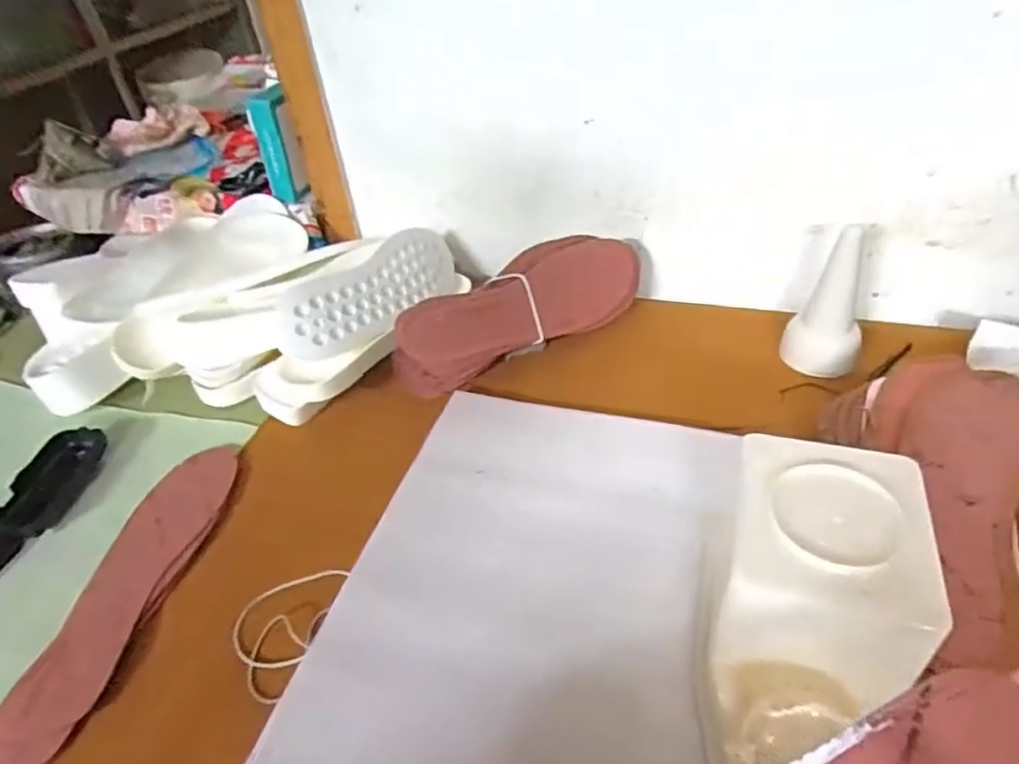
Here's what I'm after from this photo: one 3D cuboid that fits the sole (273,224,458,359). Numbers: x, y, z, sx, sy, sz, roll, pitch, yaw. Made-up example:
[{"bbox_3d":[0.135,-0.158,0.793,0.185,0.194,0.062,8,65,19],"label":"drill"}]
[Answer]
[{"bbox_3d":[-0.135,-0.094,0.648,0.022,0.077,0.236,-21,15,43],"label":"sole"}]

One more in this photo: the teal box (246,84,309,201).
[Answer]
[{"bbox_3d":[-0.270,-0.274,0.741,0.044,0.128,0.035,-21,43,-17],"label":"teal box"}]

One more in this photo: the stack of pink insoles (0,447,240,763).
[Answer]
[{"bbox_3d":[-0.295,0.158,0.475,0.071,0.024,0.271,5,42,13],"label":"stack of pink insoles"}]

